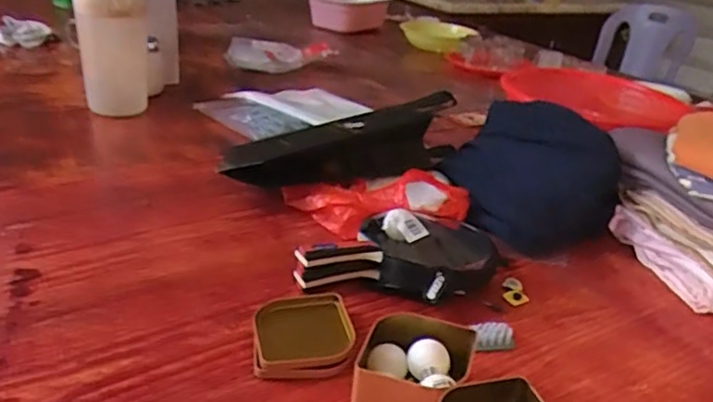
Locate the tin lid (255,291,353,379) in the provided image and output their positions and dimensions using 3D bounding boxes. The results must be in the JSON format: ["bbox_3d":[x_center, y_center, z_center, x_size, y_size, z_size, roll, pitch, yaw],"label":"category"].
[{"bbox_3d":[-0.055,0.138,0.652,0.101,0.021,0.114,1,26,-9],"label":"tin lid"}]

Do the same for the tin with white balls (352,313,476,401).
[{"bbox_3d":[0.051,0.161,0.582,0.099,0.065,0.097,12,26,14],"label":"tin with white balls"}]

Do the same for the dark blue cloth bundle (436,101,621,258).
[{"bbox_3d":[0.255,-0.046,0.944,0.197,0.150,0.257,-2,27,-15],"label":"dark blue cloth bundle"}]

